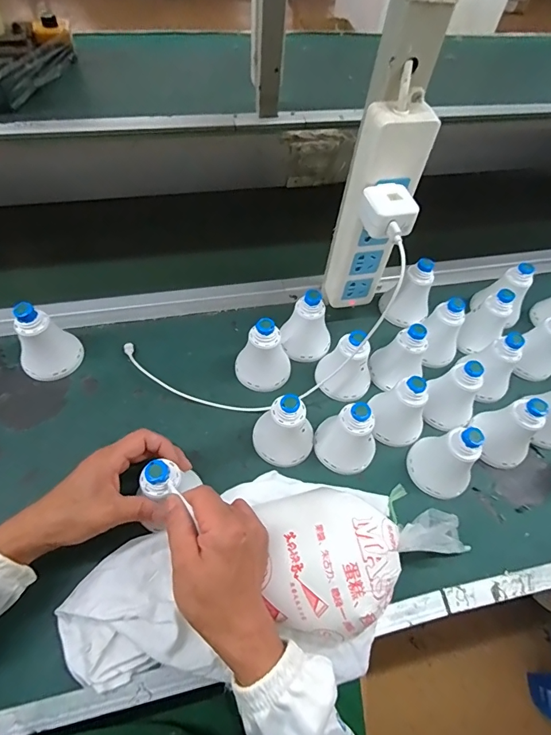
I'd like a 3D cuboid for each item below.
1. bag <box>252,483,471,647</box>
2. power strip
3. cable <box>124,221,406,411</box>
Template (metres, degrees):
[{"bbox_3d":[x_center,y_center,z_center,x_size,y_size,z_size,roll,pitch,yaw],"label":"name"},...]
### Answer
[{"bbox_3d":[0.078,0.161,0.353,0.170,0.080,0.111,-5,58,-8],"label":"bag"},{"bbox_3d":[0.097,-0.149,0.427,0.066,0.216,0.029,-2,58,-6],"label":"power strip"},{"bbox_3d":[-0.030,-0.040,0.407,0.280,0.202,0.100,-3,58,-7],"label":"cable"}]

